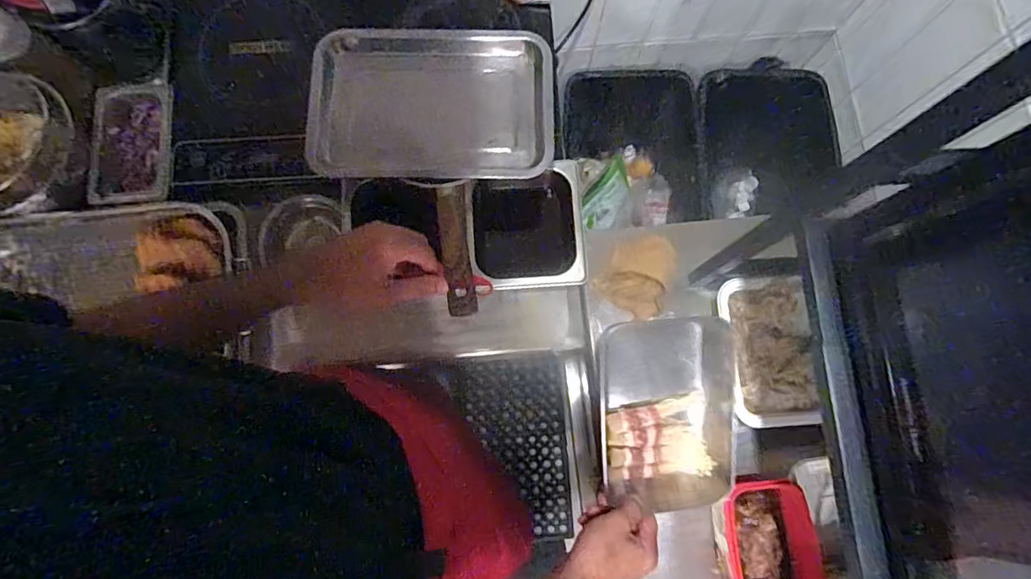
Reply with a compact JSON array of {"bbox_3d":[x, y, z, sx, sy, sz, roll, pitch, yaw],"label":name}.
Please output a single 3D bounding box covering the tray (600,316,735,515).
[{"bbox_3d":[0.179,0.143,0.615,0.149,0.038,0.214,-2,94,3],"label":"tray"}]

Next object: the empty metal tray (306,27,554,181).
[{"bbox_3d":[-0.111,-0.246,0.693,0.317,0.035,0.219,0,79,-1],"label":"empty metal tray"}]

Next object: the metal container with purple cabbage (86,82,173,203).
[{"bbox_3d":[-0.559,-0.216,0.757,0.112,0.039,0.196,-9,79,-3],"label":"metal container with purple cabbage"}]

